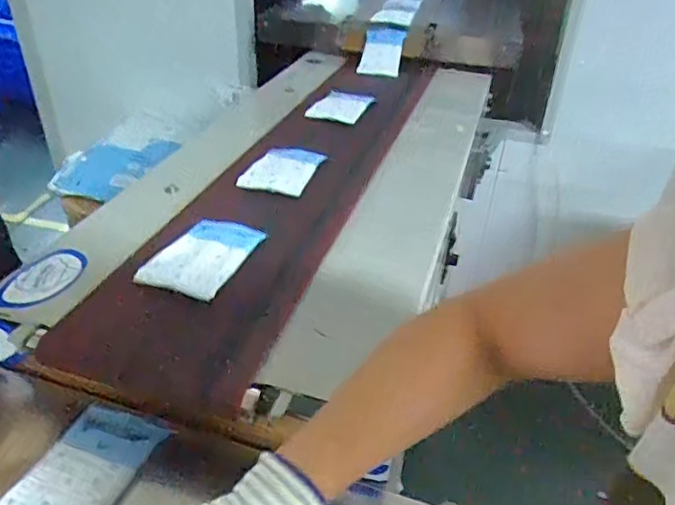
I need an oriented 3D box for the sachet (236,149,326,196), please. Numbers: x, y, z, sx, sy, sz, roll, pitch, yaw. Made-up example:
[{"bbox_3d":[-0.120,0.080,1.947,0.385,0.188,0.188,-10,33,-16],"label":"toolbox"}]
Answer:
[{"bbox_3d":[-0.075,-0.118,0.783,0.082,0.024,0.111,11,38,13],"label":"sachet"}]

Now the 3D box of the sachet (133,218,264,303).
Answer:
[{"bbox_3d":[-0.140,0.002,0.613,0.086,0.007,0.132,16,40,19],"label":"sachet"}]

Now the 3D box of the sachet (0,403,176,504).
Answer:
[{"bbox_3d":[-0.213,0.187,0.488,0.080,0.017,0.132,14,39,17],"label":"sachet"}]

